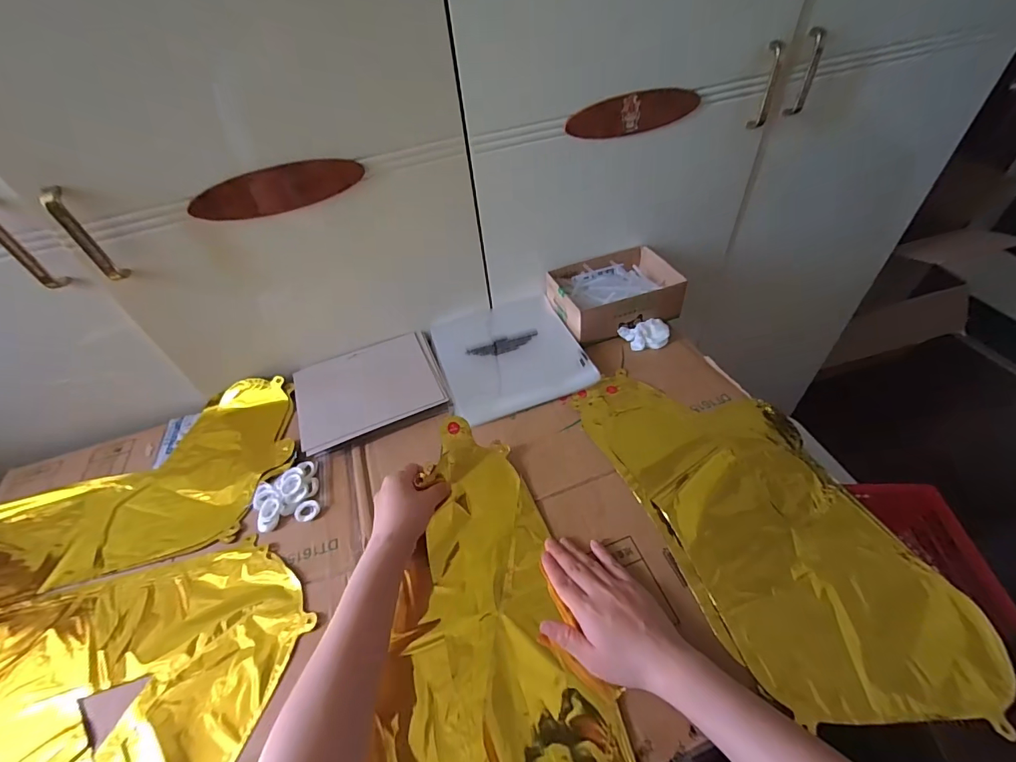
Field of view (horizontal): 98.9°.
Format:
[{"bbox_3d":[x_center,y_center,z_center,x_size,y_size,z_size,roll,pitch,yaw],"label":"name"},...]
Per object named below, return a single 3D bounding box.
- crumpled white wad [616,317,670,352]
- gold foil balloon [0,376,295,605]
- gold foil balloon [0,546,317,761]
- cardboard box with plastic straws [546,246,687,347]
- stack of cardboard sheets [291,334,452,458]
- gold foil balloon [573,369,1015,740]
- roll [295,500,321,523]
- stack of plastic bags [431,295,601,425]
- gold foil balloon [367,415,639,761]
[{"bbox_3d":[0.208,-0.068,0.658,0.065,0.026,0.049,-19,46,-12],"label":"crumpled white wad"},{"bbox_3d":[-0.482,0.133,0.552,0.397,0.032,0.233,-14,46,-8],"label":"gold foil balloon"},{"bbox_3d":[-0.363,0.297,0.394,0.363,0.027,0.335,-4,49,4],"label":"gold foil balloon"},{"bbox_3d":[0.169,-0.141,0.693,0.190,0.054,0.136,-18,46,-11],"label":"cardboard box with plastic straws"},{"bbox_3d":[-0.199,0.006,0.632,0.202,0.014,0.166,-20,47,-13],"label":"stack of cardboard sheets"},{"bbox_3d":[0.267,0.129,0.476,0.220,0.019,0.422,-18,50,-13],"label":"gold foil balloon"},{"bbox_3d":[-0.234,0.151,0.506,0.027,0.006,0.026,-3,45,3],"label":"roll"},{"bbox_3d":[-0.004,-0.054,0.664,0.202,0.021,0.233,-17,46,-10],"label":"stack of plastic bags"},{"bbox_3d":[-0.033,0.230,0.405,0.226,0.071,0.405,-10,45,-4],"label":"gold foil balloon"}]

